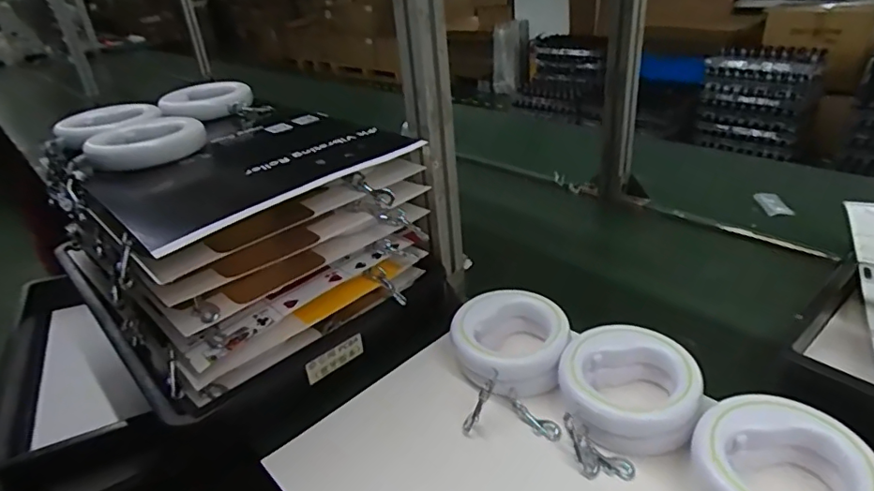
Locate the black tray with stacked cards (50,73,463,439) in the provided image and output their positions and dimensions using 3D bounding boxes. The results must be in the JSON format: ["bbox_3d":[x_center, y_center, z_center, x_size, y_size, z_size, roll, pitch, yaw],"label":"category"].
[{"bbox_3d":[-0.273,-0.024,0.720,0.358,0.277,0.454,-28,36,-34],"label":"black tray with stacked cards"}]

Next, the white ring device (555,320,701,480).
[{"bbox_3d":[0.189,0.147,0.525,0.124,0.074,0.127,-1,29,8],"label":"white ring device"}]

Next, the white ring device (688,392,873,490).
[{"bbox_3d":[0.255,0.201,0.424,0.182,0.061,0.124,-17,31,-20],"label":"white ring device"}]

